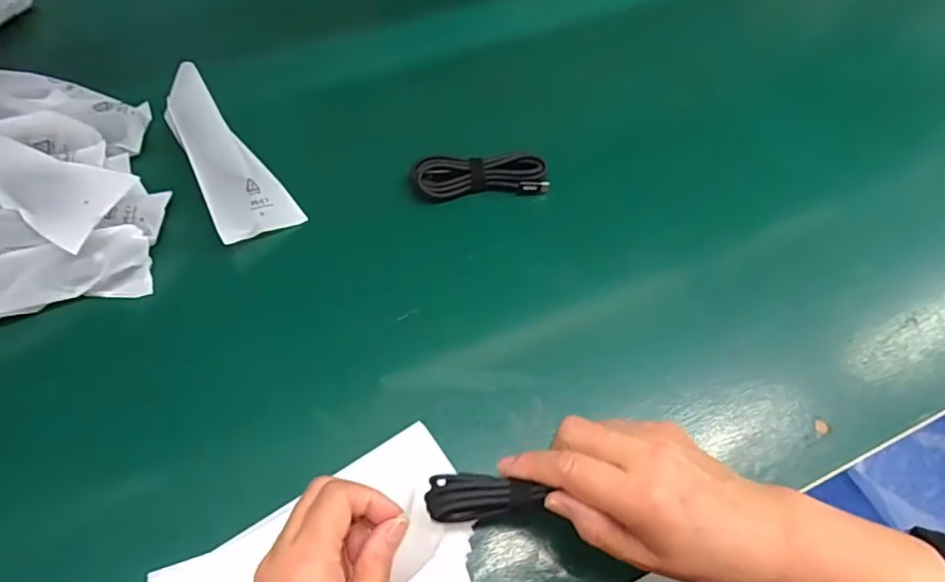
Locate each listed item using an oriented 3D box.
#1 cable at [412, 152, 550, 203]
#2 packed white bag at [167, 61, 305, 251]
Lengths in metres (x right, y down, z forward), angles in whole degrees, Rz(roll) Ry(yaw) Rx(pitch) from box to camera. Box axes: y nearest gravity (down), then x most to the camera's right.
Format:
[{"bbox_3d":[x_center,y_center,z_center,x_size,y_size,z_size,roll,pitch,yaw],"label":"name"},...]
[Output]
[{"bbox_3d":[0.008,-0.093,0.467,0.108,0.014,0.034,-4,63,-6],"label":"cable"},{"bbox_3d":[-0.191,-0.108,0.444,0.060,0.039,0.152,-27,67,-17],"label":"packed white bag"}]

